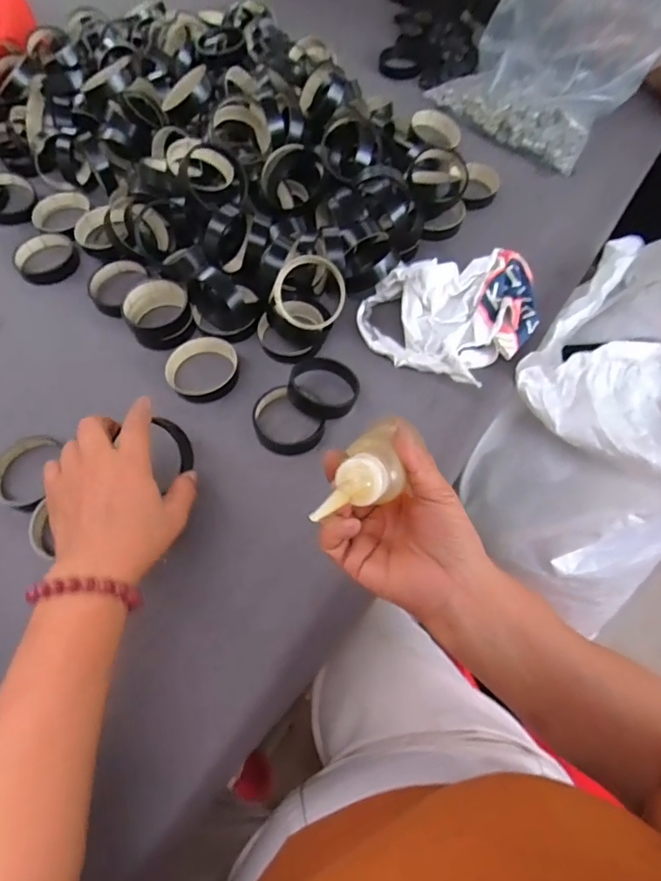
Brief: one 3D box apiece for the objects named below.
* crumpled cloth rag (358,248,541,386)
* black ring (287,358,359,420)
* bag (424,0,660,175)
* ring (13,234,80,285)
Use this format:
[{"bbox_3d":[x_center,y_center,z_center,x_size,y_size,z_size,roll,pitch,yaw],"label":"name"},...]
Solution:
[{"bbox_3d":[0.125,-0.138,0.495,0.157,0.049,0.150,-41,70,-18],"label":"crumpled cloth rag"},{"bbox_3d":[-0.005,-0.052,0.466,0.067,0.020,0.067,7,61,-12],"label":"black ring"},{"bbox_3d":[0.289,-0.509,0.631,0.170,0.147,0.251,-36,68,-17],"label":"bag"},{"bbox_3d":[-0.336,-0.216,0.576,0.070,0.014,0.069,0,63,0],"label":"ring"}]

